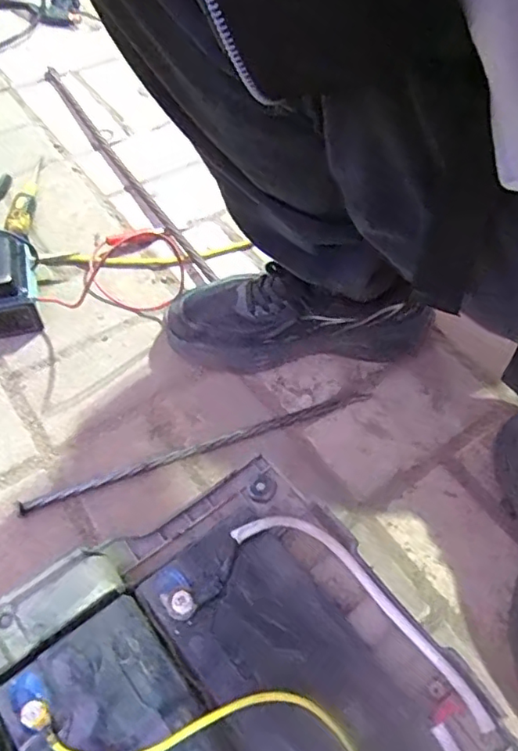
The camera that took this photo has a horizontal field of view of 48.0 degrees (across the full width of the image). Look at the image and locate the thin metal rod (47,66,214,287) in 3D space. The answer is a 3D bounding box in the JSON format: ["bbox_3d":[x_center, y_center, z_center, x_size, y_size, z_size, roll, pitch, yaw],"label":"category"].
[{"bbox_3d":[-0.200,-0.307,0.810,0.017,0.013,0.559,-25,59,-20],"label":"thin metal rod"}]

